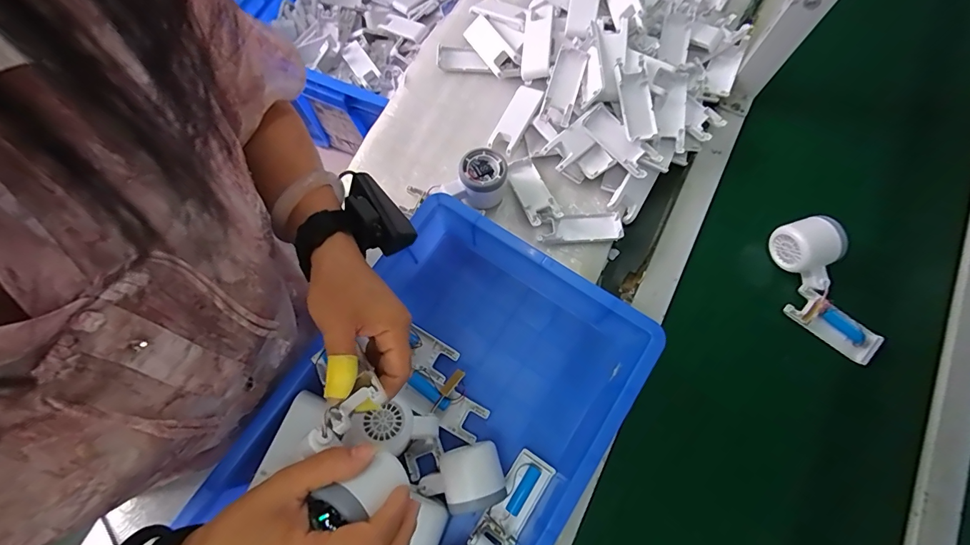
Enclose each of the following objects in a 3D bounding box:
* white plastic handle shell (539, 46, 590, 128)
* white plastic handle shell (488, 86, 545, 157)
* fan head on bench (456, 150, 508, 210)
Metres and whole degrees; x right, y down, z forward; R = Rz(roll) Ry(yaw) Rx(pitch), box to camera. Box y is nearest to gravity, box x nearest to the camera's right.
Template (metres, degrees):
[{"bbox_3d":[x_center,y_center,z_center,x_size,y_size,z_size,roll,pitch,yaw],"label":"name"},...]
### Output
[{"bbox_3d":[0.101,-0.240,0.534,0.040,0.016,0.101,16,75,6],"label":"white plastic handle shell"},{"bbox_3d":[0.041,-0.205,0.566,0.043,0.026,0.095,25,76,8],"label":"white plastic handle shell"},{"bbox_3d":[-0.004,-0.111,0.524,0.056,0.049,0.065,12,74,5],"label":"fan head on bench"}]

